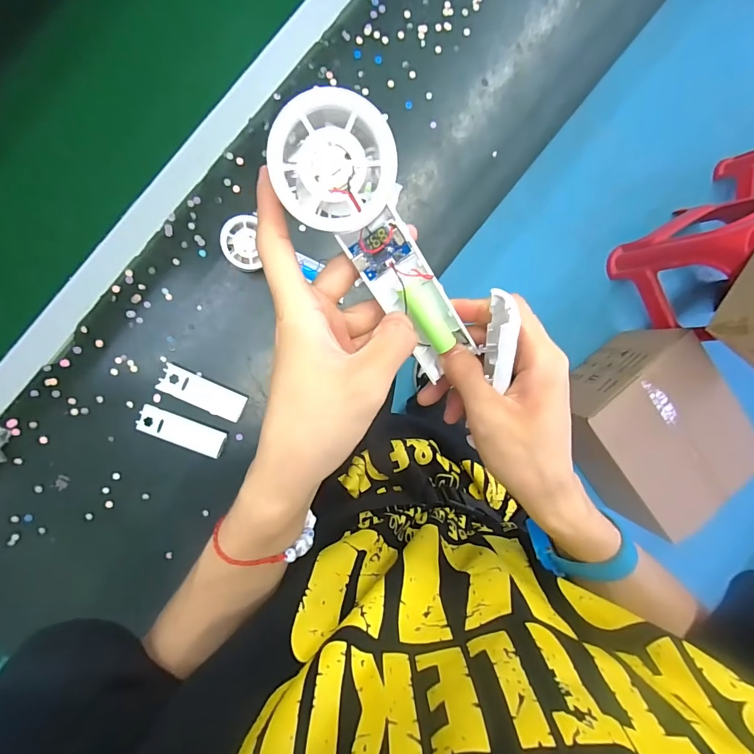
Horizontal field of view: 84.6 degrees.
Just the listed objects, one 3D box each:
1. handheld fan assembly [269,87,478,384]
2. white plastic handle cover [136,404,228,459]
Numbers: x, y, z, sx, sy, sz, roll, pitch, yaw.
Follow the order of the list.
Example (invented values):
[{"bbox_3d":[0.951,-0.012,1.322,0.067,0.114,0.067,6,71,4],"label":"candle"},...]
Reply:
[{"bbox_3d":[0.004,-0.065,0.223,0.054,0.021,0.150,-38,121,-4],"label":"handheld fan assembly"},{"bbox_3d":[-0.246,0.068,0.522,0.101,0.008,0.034,23,91,-10],"label":"white plastic handle cover"}]

